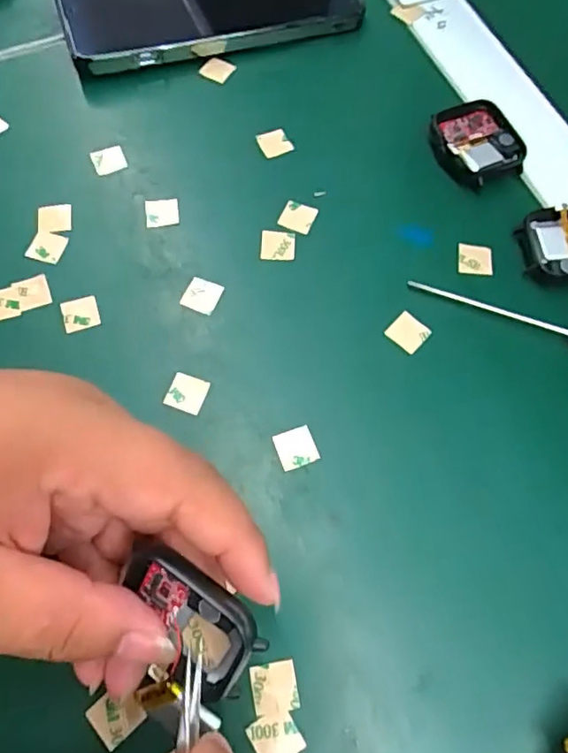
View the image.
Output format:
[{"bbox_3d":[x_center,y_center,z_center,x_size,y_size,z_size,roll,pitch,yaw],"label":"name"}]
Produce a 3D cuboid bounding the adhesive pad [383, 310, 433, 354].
[{"bbox_3d":[0.055,-0.020,0.247,0.016,0.004,0.015,41,74,14],"label":"adhesive pad"}]

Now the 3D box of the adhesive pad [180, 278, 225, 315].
[{"bbox_3d":[-0.037,-0.037,0.253,0.015,0.004,0.015,21,70,8],"label":"adhesive pad"}]

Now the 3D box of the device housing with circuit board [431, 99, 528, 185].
[{"bbox_3d":[0.097,-0.117,0.282,0.042,0.008,0.043,-17,69,-7],"label":"device housing with circuit board"}]

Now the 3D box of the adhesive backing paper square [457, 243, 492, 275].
[{"bbox_3d":[0.089,-0.055,0.263,0.016,0.004,0.014,4,68,1],"label":"adhesive backing paper square"}]

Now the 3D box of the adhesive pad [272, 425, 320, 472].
[{"bbox_3d":[0.005,0.029,0.228,0.015,0.004,0.015,-19,70,-8],"label":"adhesive pad"}]

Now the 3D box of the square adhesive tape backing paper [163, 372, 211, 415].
[{"bbox_3d":[-0.041,0.007,0.237,0.016,0.004,0.015,19,75,7],"label":"square adhesive tape backing paper"}]

